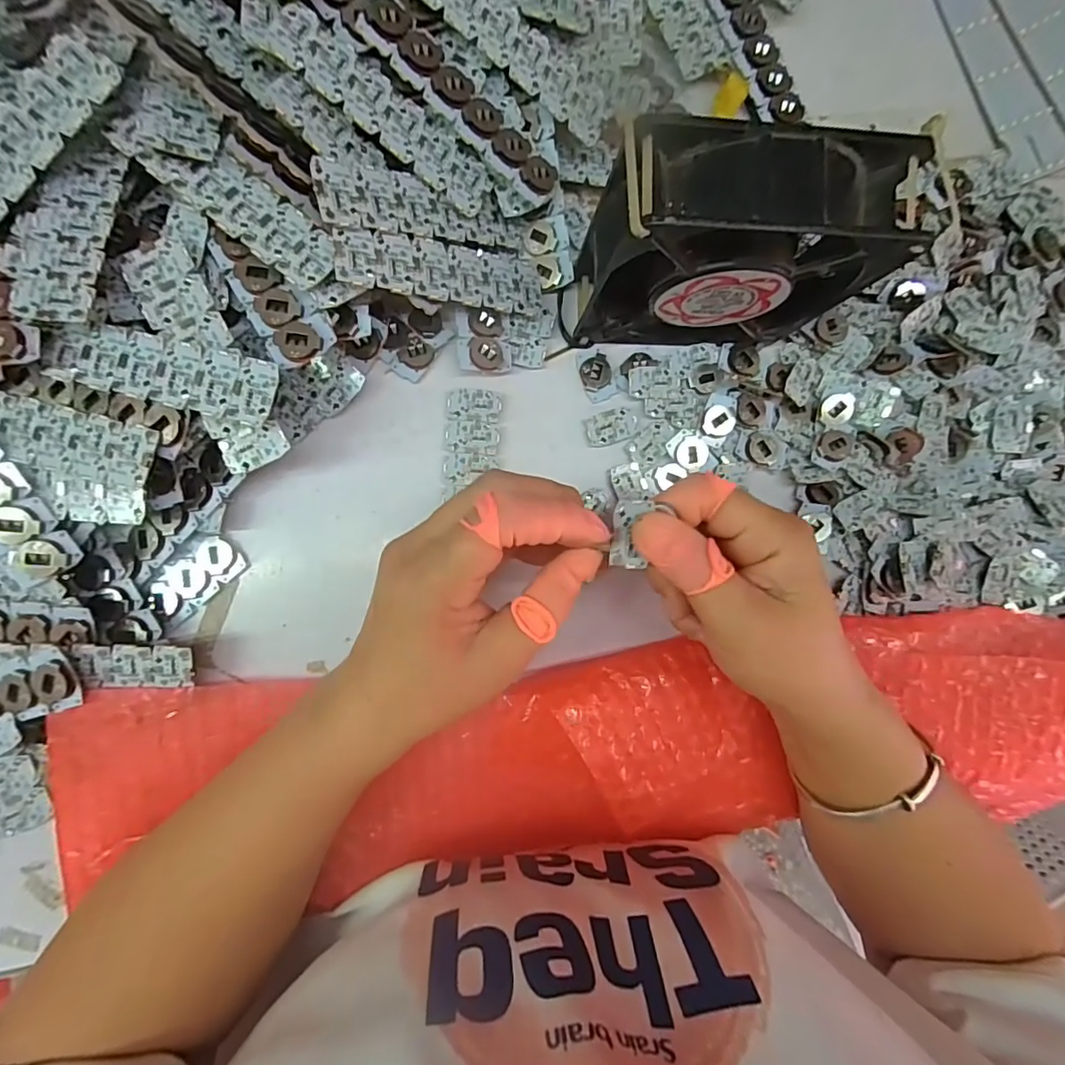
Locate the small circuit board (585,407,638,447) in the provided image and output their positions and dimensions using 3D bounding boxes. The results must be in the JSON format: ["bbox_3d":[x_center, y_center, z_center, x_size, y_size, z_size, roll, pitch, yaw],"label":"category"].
[{"bbox_3d":[0.045,-0.061,0.296,0.029,0.004,0.019,-15,92,-6],"label":"small circuit board"}]

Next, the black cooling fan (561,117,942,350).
[{"bbox_3d":[0.083,-0.126,0.238,0.124,0.110,0.043,1,90,-6],"label":"black cooling fan"}]

